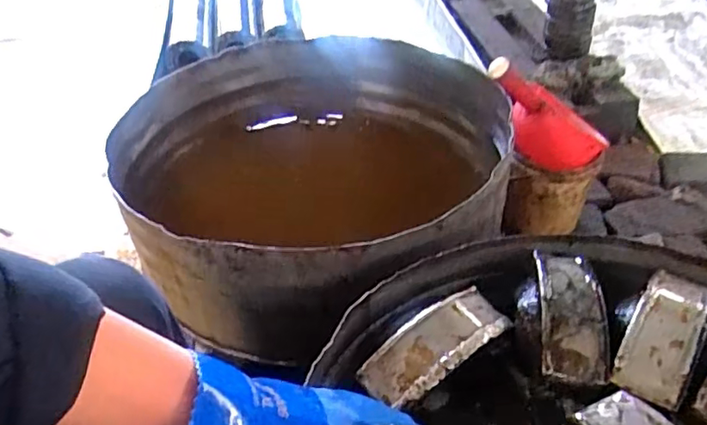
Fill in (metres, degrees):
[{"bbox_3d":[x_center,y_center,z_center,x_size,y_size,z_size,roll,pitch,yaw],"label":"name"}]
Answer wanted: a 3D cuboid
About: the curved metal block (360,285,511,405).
[{"bbox_3d":[0.078,0.122,0.542,0.151,0.023,0.055,-28,47,-28],"label":"curved metal block"}]

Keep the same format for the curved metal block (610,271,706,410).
[{"bbox_3d":[0.292,0.110,0.541,0.055,0.024,0.148,23,46,27],"label":"curved metal block"}]

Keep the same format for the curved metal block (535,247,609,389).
[{"bbox_3d":[0.210,0.094,0.564,0.059,0.026,0.142,4,41,7],"label":"curved metal block"}]

